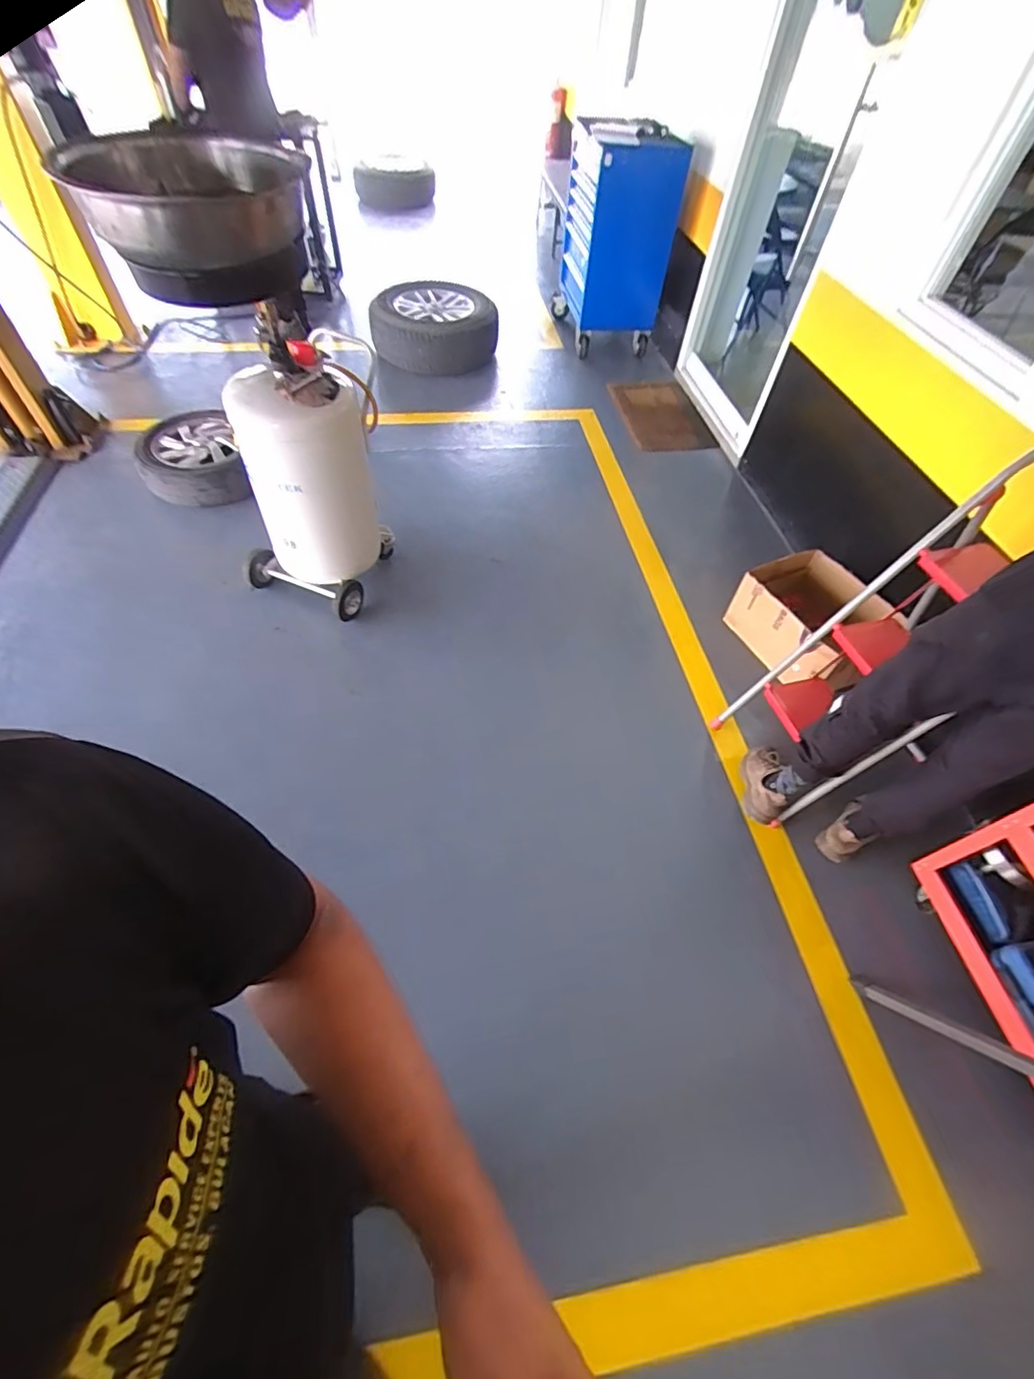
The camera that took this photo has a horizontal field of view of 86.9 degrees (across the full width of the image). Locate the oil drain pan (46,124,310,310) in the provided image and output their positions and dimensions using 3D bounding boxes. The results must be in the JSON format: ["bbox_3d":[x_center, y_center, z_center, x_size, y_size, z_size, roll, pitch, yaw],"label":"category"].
[{"bbox_3d":[-0.678,-1.007,1.178,0.434,0.213,0.414,-7,55,-9],"label":"oil drain pan"}]

